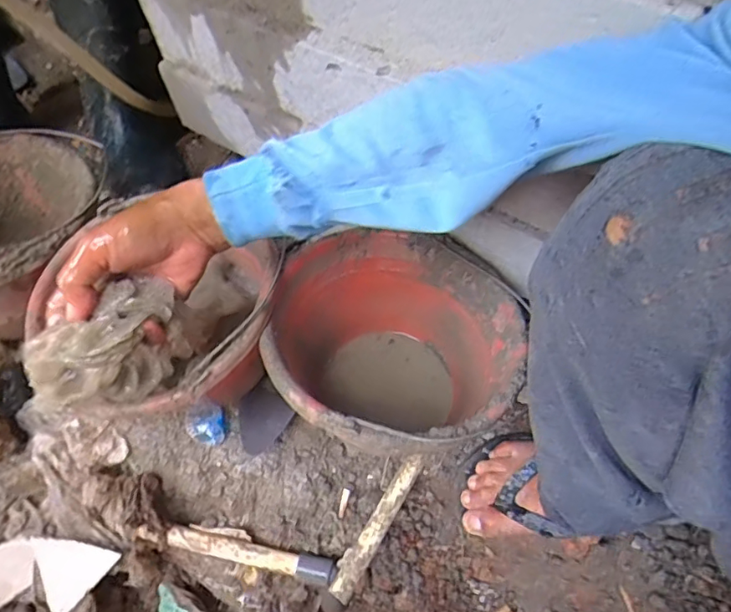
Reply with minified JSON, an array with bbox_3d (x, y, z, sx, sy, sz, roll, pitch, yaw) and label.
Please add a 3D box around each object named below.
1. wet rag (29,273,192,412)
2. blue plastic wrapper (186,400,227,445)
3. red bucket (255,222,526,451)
[{"bbox_3d":[-0.199,0.034,0.405,0.118,0.069,0.056,-32,62,-19],"label":"wet rag"},{"bbox_3d":[-0.183,0.135,0.610,0.048,0.009,0.046,8,85,2],"label":"blue plastic wrapper"},{"bbox_3d":[0.028,0.065,0.560,0.234,0.181,0.217,0,57,0],"label":"red bucket"}]

